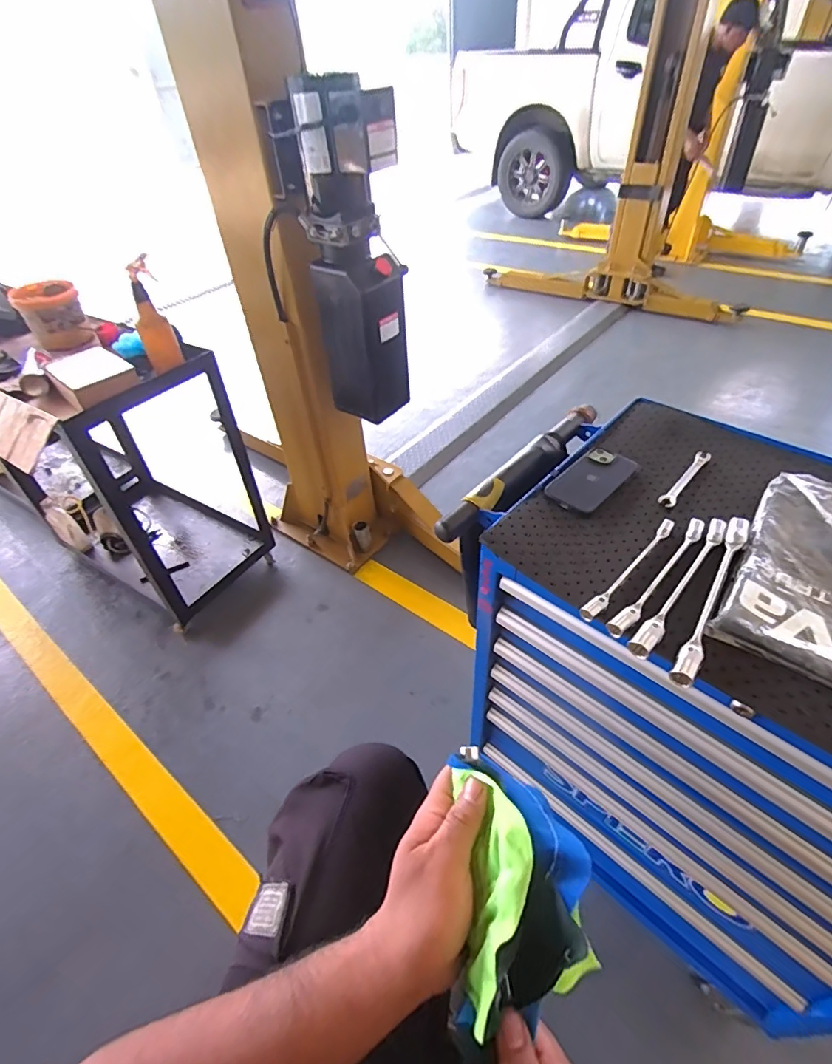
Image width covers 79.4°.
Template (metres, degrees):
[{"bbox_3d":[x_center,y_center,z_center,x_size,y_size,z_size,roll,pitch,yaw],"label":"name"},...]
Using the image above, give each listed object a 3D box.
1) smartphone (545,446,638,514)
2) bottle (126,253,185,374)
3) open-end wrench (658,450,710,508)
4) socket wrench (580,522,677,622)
[{"bbox_3d":[0.256,-0.080,0.731,0.077,0.012,0.142,32,55,31],"label":"smartphone"},{"bbox_3d":[-0.698,-0.556,1.319,0.091,0.255,0.069,-25,48,-20],"label":"bottle"},{"bbox_3d":[0.389,-0.078,0.723,0.021,0.010,0.149,31,54,30],"label":"open-end wrench"},{"bbox_3d":[0.264,0.040,0.608,0.208,0.013,0.018,-36,53,-28],"label":"socket wrench"}]

